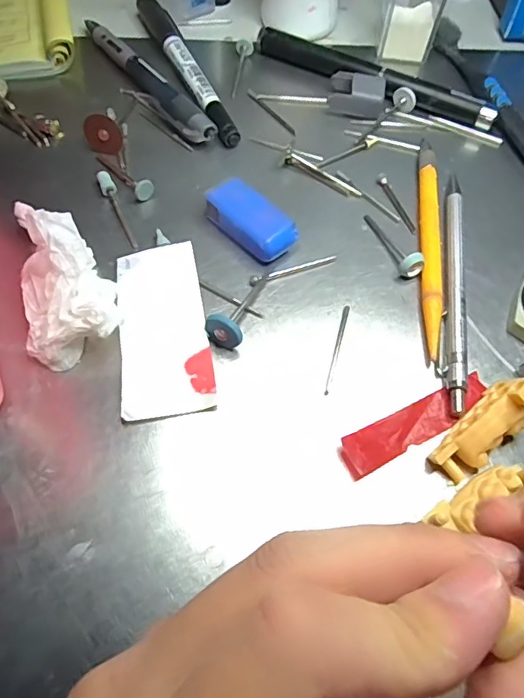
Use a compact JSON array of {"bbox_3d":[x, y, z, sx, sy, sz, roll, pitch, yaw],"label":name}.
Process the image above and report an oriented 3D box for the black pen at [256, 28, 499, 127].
[{"bbox_3d":[0.064,-0.160,0.306,0.147,0.013,0.014,25,63,9],"label":"black pen"}]

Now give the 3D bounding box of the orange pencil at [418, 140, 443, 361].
[{"bbox_3d":[0.081,-0.055,0.249,0.009,0.010,0.129,9,61,1],"label":"orange pencil"}]

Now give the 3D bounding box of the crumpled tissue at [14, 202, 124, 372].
[{"bbox_3d":[-0.083,-0.032,0.209,0.035,0.033,0.069,-19,65,-14],"label":"crumpled tissue"}]

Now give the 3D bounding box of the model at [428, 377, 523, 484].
[{"bbox_3d":[0.085,0.029,0.195,0.048,0.013,0.018,-40,70,-4],"label":"model"}]

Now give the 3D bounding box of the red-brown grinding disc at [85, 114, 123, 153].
[{"bbox_3d":[-0.081,-0.110,0.263,0.020,0.019,0.004,13,36,3],"label":"red-brown grinding disc"}]

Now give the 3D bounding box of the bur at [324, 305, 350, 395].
[{"bbox_3d":[0.032,-0.001,0.218,0.004,0.004,0.044,17,61,5],"label":"bur"}]

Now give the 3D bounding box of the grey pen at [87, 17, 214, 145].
[{"bbox_3d":[-0.070,-0.155,0.293,0.017,0.014,0.132,-34,69,-20],"label":"grey pen"}]

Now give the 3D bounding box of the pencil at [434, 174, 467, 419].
[{"bbox_3d":[0.088,-0.033,0.237,0.009,0.010,0.135,12,61,2],"label":"pencil"}]

